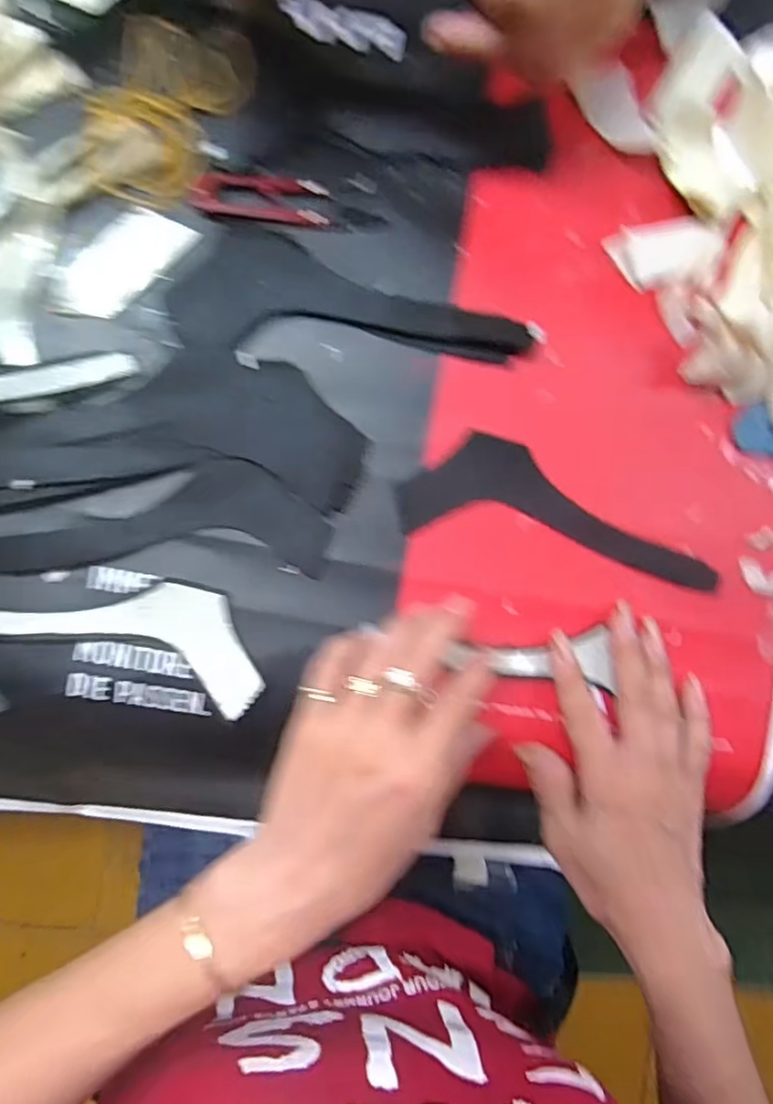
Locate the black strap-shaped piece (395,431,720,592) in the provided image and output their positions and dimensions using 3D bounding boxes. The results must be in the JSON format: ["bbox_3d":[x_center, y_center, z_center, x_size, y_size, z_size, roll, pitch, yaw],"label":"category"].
[{"bbox_3d":[0.099,-0.025,0.347,0.181,0.005,0.060,10,88,-4],"label":"black strap-shaped piece"}]

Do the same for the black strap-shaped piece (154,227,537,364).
[{"bbox_3d":[-0.021,-0.137,0.333,0.194,0.006,0.067,-1,88,-3],"label":"black strap-shaped piece"}]

